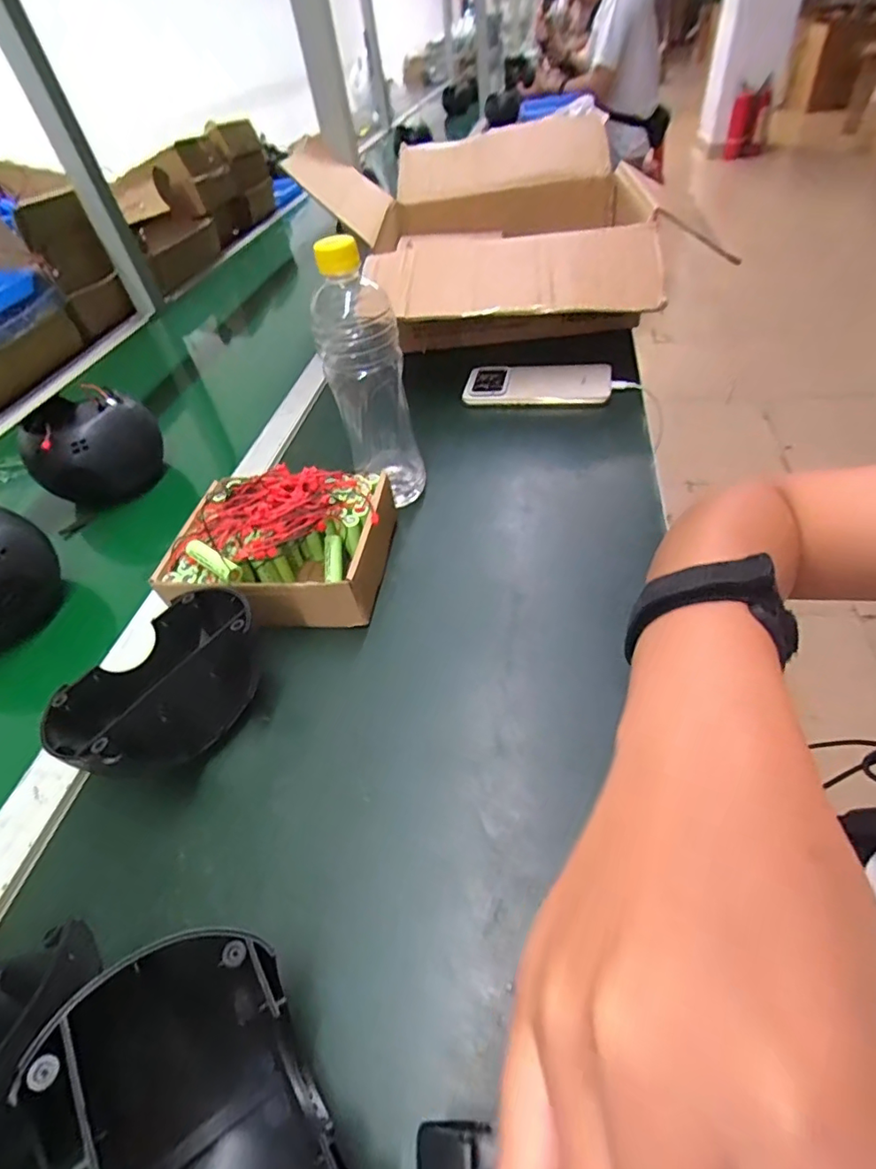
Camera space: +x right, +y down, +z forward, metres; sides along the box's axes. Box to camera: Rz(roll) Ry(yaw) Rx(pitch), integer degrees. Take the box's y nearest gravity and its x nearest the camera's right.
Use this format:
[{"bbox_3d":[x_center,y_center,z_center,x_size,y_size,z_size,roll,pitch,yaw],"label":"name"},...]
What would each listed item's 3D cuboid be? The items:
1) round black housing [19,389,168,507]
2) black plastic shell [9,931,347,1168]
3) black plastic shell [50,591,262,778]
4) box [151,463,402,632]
[{"bbox_3d":[-0.381,-0.149,0.580,0.108,0.095,0.111,-5,47,5],"label":"round black housing"},{"bbox_3d":[-0.088,0.216,0.200,0.097,0.091,0.133,-28,49,-16],"label":"black plastic shell"},{"bbox_3d":[-0.170,0.070,0.351,0.098,0.073,0.133,21,54,26],"label":"black plastic shell"},{"bbox_3d":[-0.128,-0.039,0.441,0.158,0.072,0.134,-2,47,8],"label":"box"}]

